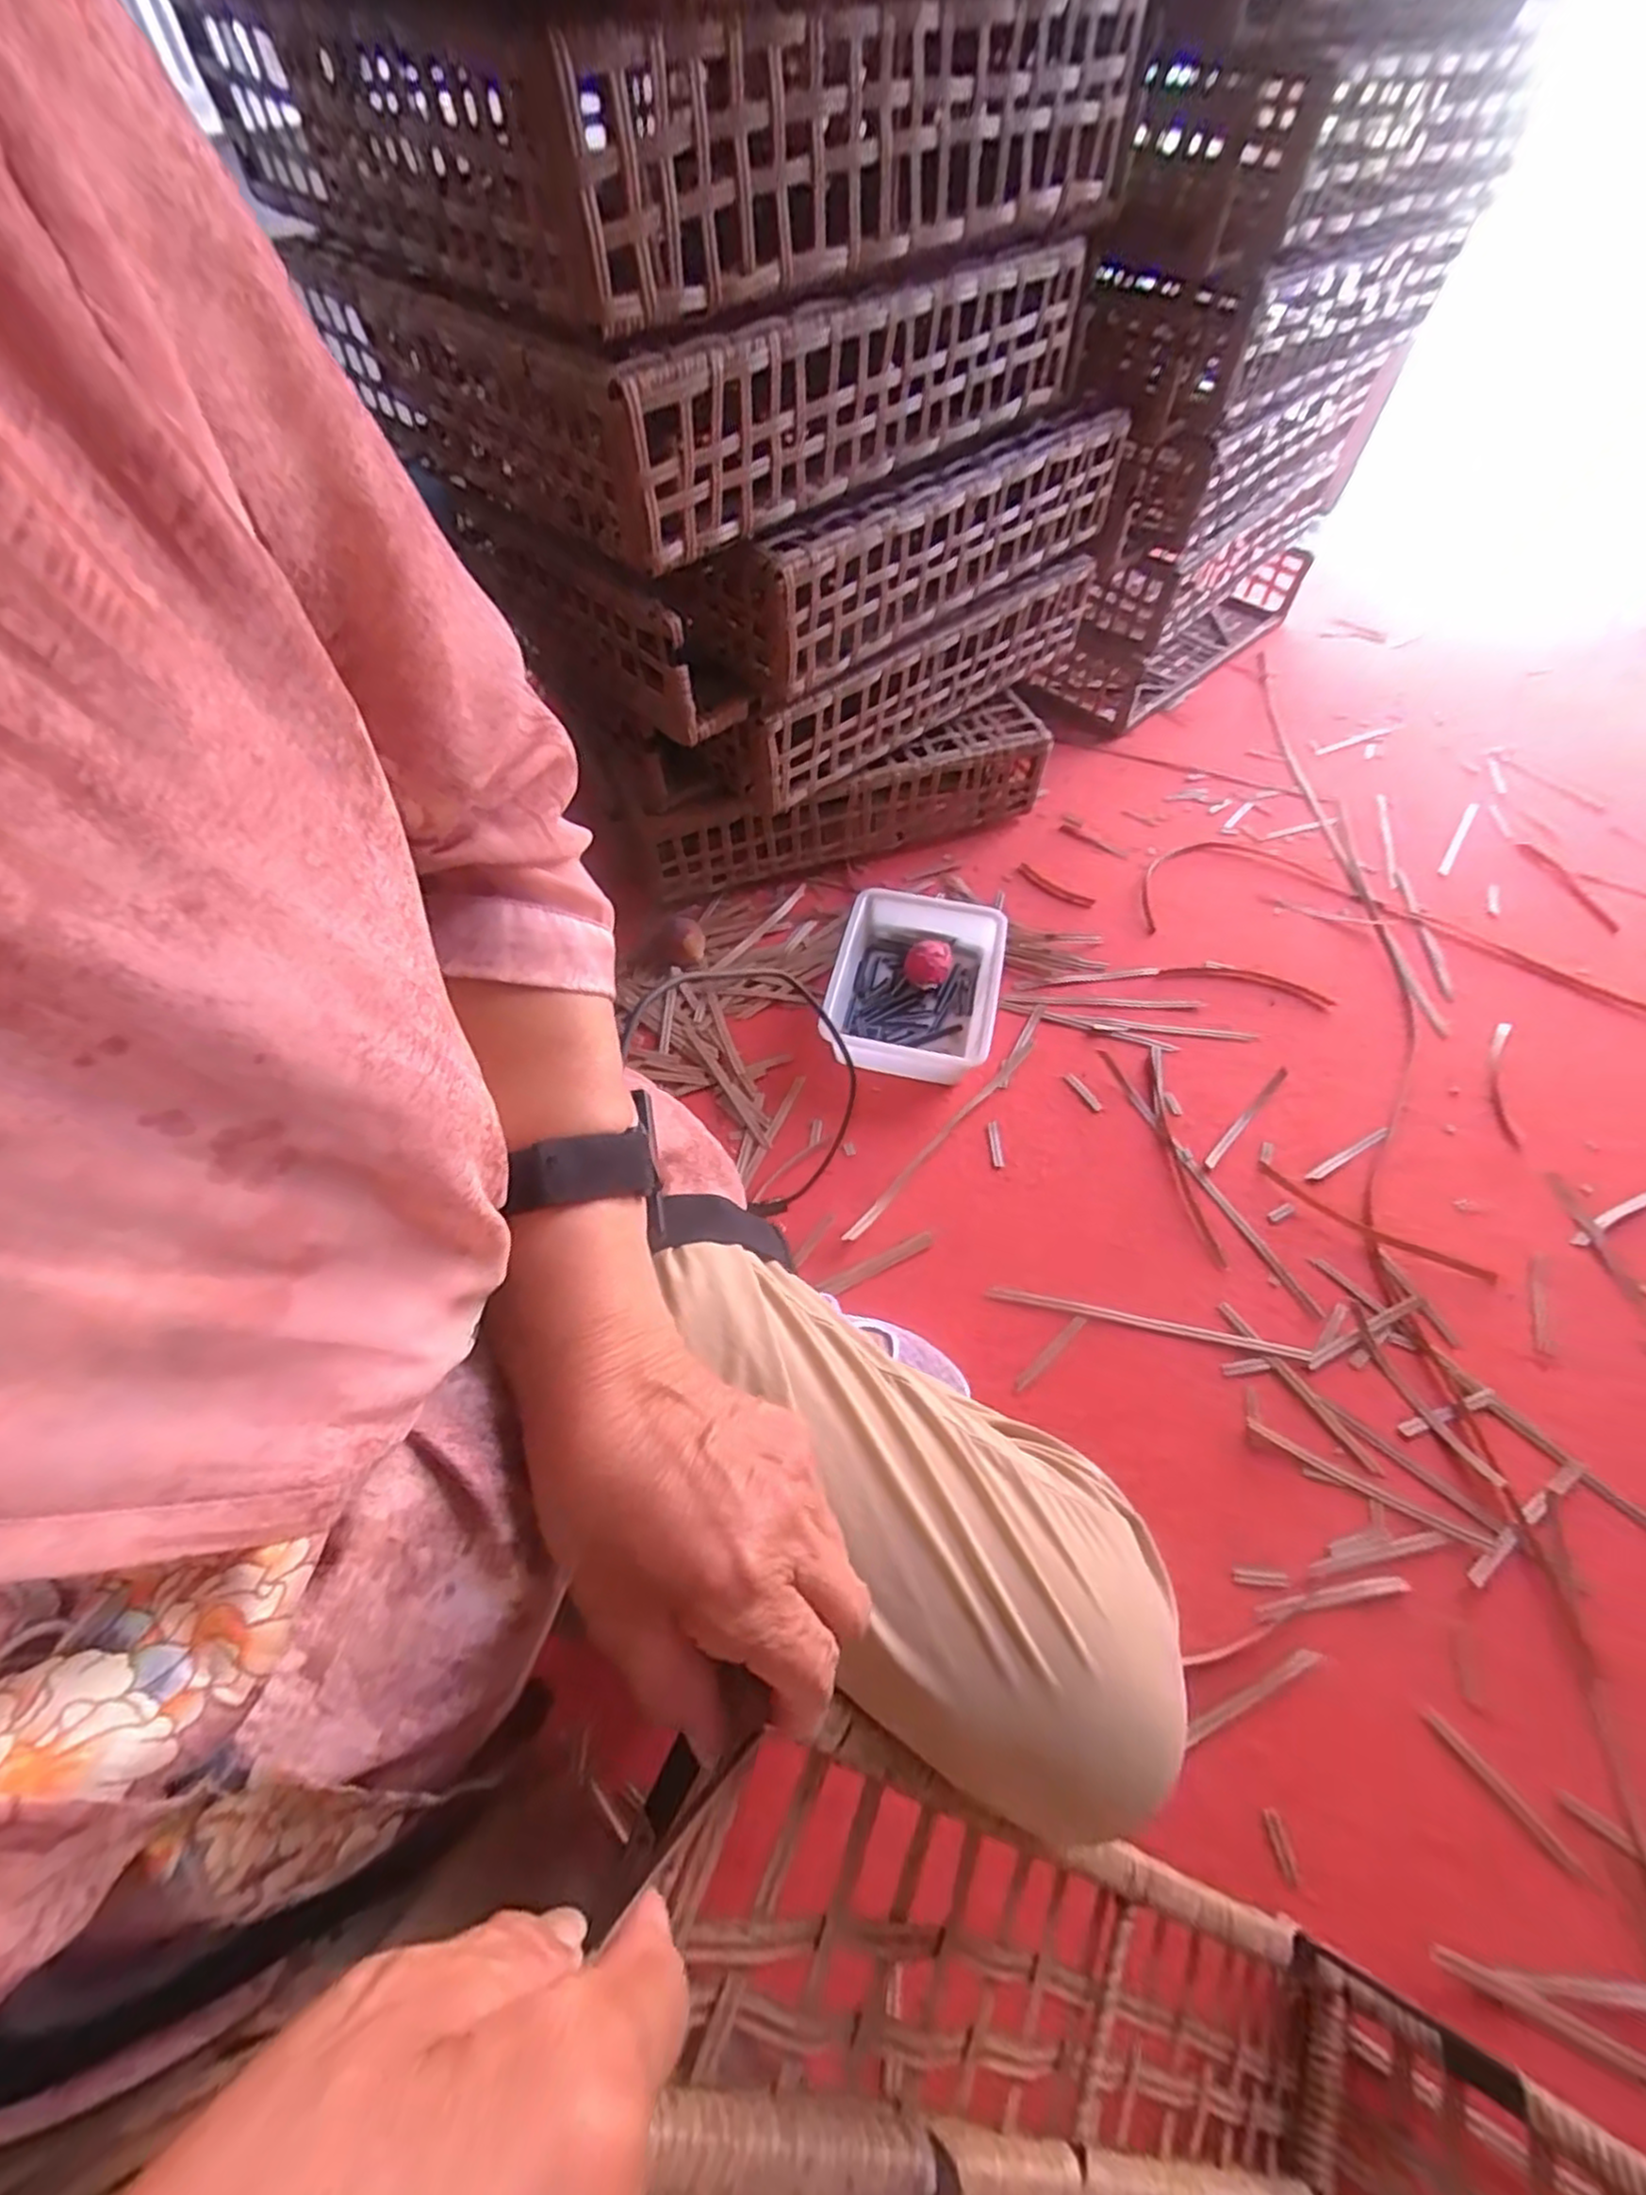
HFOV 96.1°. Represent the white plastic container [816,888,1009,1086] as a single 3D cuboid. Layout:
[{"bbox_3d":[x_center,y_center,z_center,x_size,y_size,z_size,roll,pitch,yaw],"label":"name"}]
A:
[{"bbox_3d":[0.119,-0.146,0.971,0.217,0.077,0.258,9,60,4],"label":"white plastic container"}]

